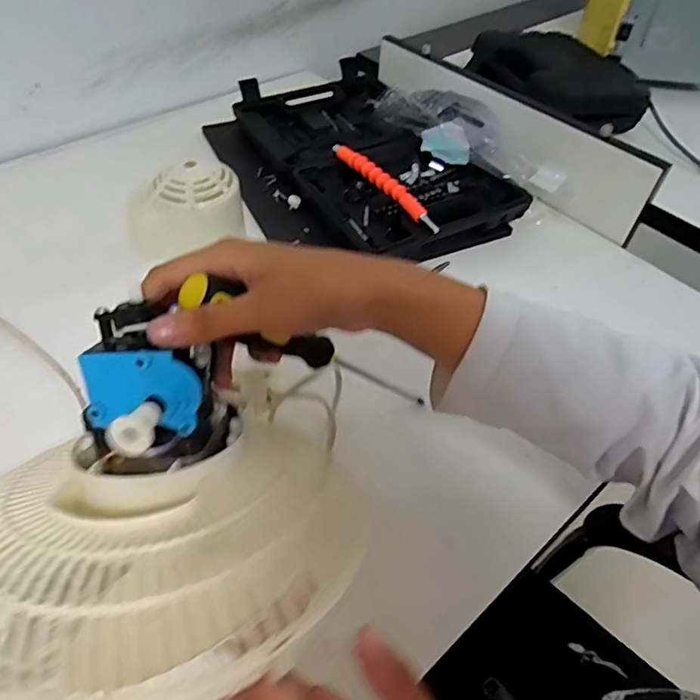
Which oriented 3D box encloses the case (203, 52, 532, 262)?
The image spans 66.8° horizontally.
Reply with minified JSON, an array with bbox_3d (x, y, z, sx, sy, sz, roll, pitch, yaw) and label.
[{"bbox_3d":[-0.001,-0.220,0.615,0.257,0.050,0.360,-22,54,-20],"label":"case"}]

